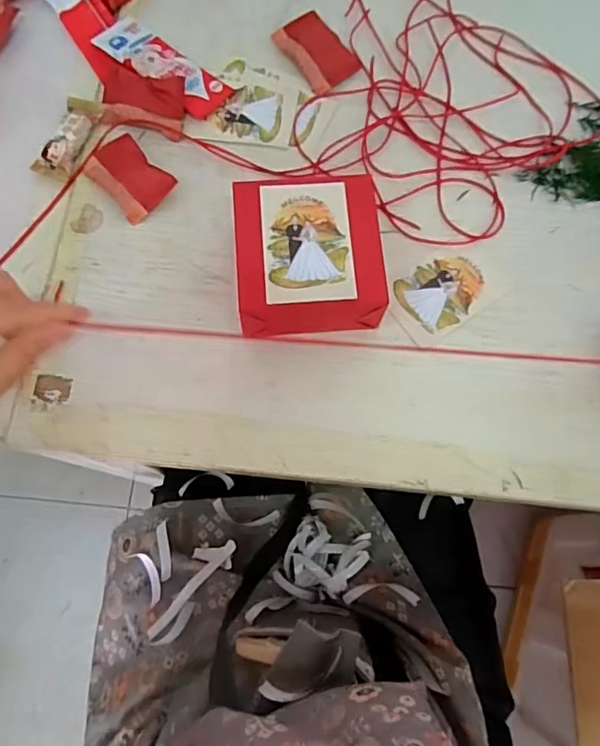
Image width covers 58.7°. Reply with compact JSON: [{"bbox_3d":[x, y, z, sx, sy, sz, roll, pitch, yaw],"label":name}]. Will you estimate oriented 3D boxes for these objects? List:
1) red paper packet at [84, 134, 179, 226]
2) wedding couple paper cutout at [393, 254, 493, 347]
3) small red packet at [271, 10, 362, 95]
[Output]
[{"bbox_3d":[-0.136,-0.157,0.422,0.046,0.014,0.068,-43,79,-13],"label":"red paper packet"},{"bbox_3d":[0.106,-0.060,0.405,0.075,0.004,0.052,-31,76,-10],"label":"wedding couple paper cutout"},{"bbox_3d":[0.014,-0.279,0.463,0.049,0.012,0.070,-39,78,-12],"label":"small red packet"}]

